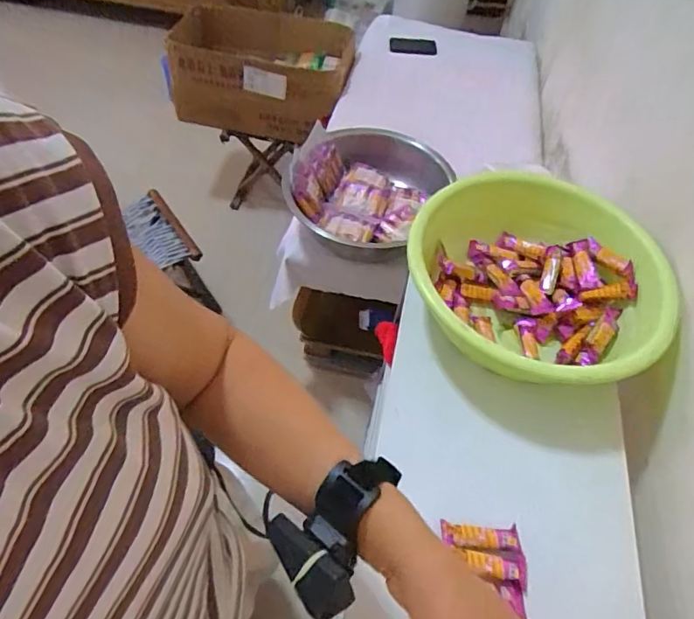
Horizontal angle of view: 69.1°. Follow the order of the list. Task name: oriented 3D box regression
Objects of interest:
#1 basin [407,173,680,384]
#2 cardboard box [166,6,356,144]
[{"bbox_3d":[0.252,-0.034,0.690,0.310,0.114,0.314,2,54,-3],"label":"basin"},{"bbox_3d":[-0.288,-0.786,1.680,0.594,0.269,0.340,9,53,2],"label":"cardboard box"}]

